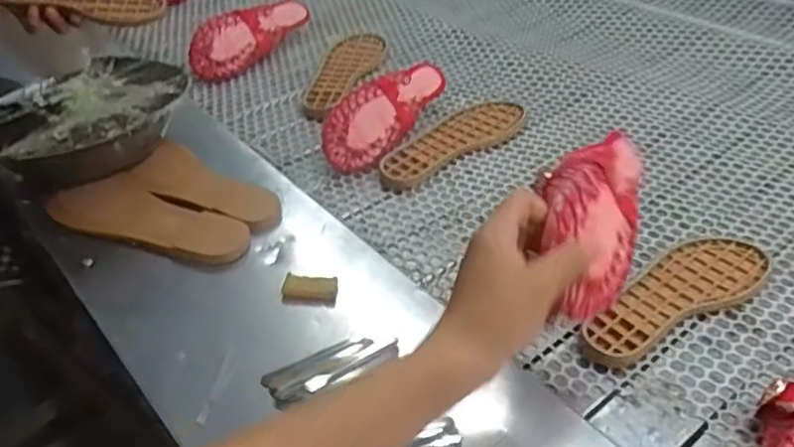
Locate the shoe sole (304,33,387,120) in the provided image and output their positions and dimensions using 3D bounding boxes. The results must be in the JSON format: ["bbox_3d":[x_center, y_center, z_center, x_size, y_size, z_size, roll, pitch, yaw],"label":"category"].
[{"bbox_3d":[-0.081,-0.219,0.970,0.071,0.019,0.218,16,47,21],"label":"shoe sole"}]

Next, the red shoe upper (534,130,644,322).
[{"bbox_3d":[0.145,-0.017,0.499,0.070,0.059,0.192,13,45,19],"label":"red shoe upper"}]

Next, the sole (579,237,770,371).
[{"bbox_3d":[0.263,0.066,0.633,0.227,0.019,0.076,-28,48,-23],"label":"sole"}]

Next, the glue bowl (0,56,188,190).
[{"bbox_3d":[-0.346,-0.107,0.760,0.230,0.085,0.197,-33,50,-30],"label":"glue bowl"}]

